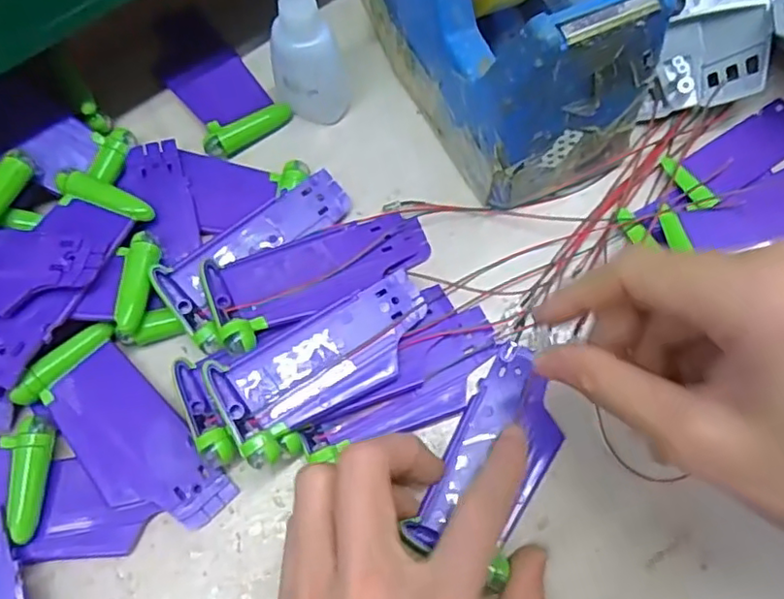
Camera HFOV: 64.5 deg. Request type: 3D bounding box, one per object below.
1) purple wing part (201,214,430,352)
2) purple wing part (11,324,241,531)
[{"bbox_3d":[-0.027,-0.010,0.260,0.095,0.009,0.041,-17,60,-15],"label":"purple wing part"},{"bbox_3d":[-0.101,0.052,0.238,0.088,0.013,0.037,41,74,14],"label":"purple wing part"}]

